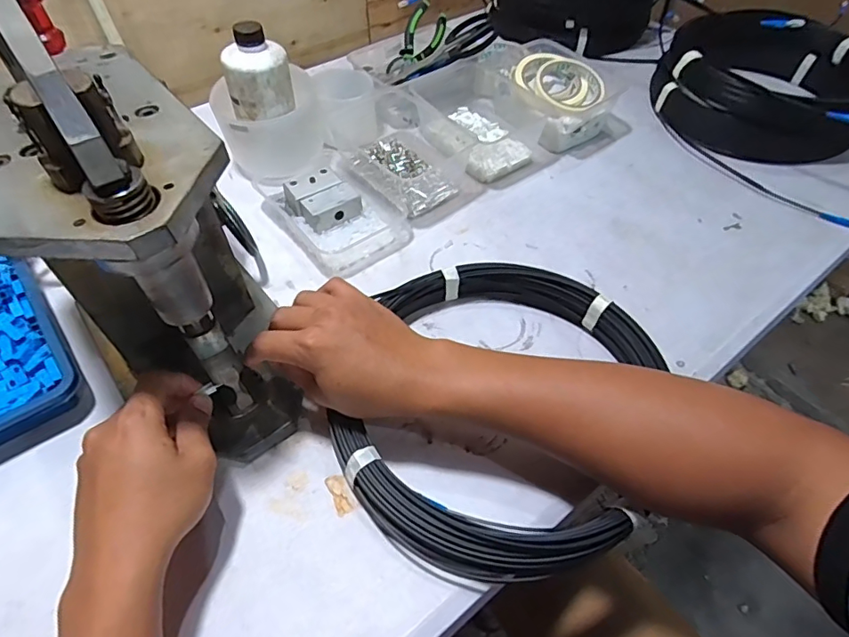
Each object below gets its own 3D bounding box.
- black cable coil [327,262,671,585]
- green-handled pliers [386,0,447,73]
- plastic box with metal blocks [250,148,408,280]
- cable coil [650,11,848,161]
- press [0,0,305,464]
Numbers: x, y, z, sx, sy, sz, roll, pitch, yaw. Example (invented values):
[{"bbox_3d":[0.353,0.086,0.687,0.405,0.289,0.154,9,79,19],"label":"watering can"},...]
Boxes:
[{"bbox_3d":[0.059,0.064,0.422,0.238,0.042,0.282,20,54,15],"label":"black cable coil"},{"bbox_3d":[-0.007,-0.412,0.747,0.054,0.023,0.110,26,90,-11],"label":"green-handled pliers"},{"bbox_3d":[-0.105,-0.135,0.597,0.124,0.038,0.178,-33,57,-24],"label":"plastic box with metal blocks"},{"bbox_3d":[0.483,-0.330,0.701,0.267,0.102,0.267,0,50,0],"label":"cable coil"},{"bbox_3d":[-0.219,-0.075,0.366,0.126,0.294,0.285,-33,59,-24],"label":"press"}]

